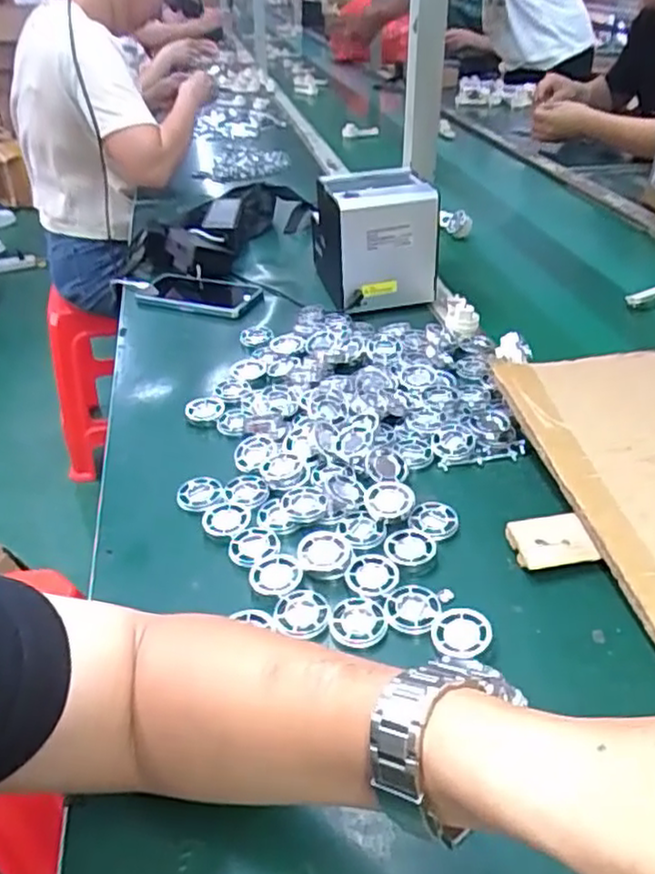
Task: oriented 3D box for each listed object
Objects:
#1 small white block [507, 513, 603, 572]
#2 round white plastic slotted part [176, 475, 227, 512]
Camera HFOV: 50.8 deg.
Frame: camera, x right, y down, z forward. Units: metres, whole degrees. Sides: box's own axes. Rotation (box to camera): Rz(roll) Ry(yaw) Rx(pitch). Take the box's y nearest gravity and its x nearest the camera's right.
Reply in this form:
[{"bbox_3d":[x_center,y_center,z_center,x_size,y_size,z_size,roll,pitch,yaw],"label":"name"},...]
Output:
[{"bbox_3d":[0.170,0.079,0.527,0.058,0.007,0.044,-8,53,1],"label":"small white block"},{"bbox_3d":[-0.110,0.048,0.599,0.039,0.004,0.039,-3,36,2],"label":"round white plastic slotted part"}]

